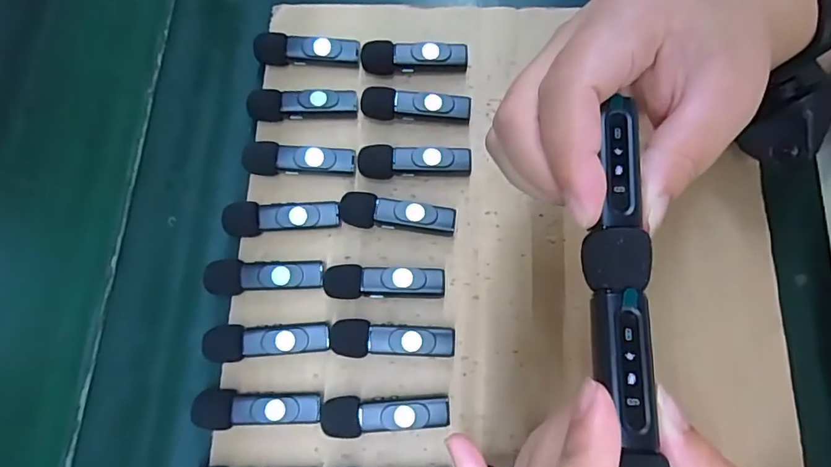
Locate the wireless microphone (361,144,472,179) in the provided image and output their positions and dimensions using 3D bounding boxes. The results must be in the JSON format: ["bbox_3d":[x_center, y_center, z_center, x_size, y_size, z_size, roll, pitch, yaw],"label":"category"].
[{"bbox_3d":[0.000,-0.041,0.285,0.064,0.017,0.018,0,75,2],"label":"wireless microphone"}]

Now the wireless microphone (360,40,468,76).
[{"bbox_3d":[-0.001,-0.109,0.303,0.064,0.016,0.016,-2,75,2],"label":"wireless microphone"}]

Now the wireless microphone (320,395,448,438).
[{"bbox_3d":[-0.015,0.093,0.250,0.064,0.016,0.019,0,75,2],"label":"wireless microphone"}]

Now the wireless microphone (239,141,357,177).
[{"bbox_3d":[-0.068,-0.043,0.287,0.063,0.017,0.017,1,75,2],"label":"wireless microphone"}]

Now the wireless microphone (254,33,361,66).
[{"bbox_3d":[-0.068,-0.114,0.305,0.063,0.015,0.015,1,75,2],"label":"wireless microphone"}]

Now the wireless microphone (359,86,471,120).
[{"bbox_3d":[0.000,-0.075,0.294,0.064,0.016,0.016,6,75,4],"label":"wireless microphone"}]

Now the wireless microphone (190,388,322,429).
[{"bbox_3d":[-0.080,0.091,0.254,0.063,0.017,0.019,2,75,3],"label":"wireless microphone"}]

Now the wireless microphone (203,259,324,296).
[{"bbox_3d":[-0.082,0.025,0.271,0.062,0.017,0.019,0,75,2],"label":"wireless microphone"}]

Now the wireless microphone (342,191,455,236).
[{"bbox_3d":[-0.010,-0.010,0.278,0.064,0.016,0.019,6,75,4],"label":"wireless microphone"}]

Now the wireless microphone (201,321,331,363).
[{"bbox_3d":[-0.078,0.058,0.262,0.065,0.018,0.019,-2,75,2],"label":"wireless microphone"}]

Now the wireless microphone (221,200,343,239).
[{"bbox_3d":[-0.075,-0.009,0.279,0.064,0.018,0.018,-5,75,1],"label":"wireless microphone"}]

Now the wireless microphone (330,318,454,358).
[{"bbox_3d":[-0.012,0.057,0.260,0.064,0.015,0.019,3,75,3],"label":"wireless microphone"}]

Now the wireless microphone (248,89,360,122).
[{"bbox_3d":[-0.068,-0.078,0.296,0.063,0.014,0.017,-4,75,1],"label":"wireless microphone"}]

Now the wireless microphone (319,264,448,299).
[{"bbox_3d":[-0.017,0.027,0.267,0.065,0.017,0.018,3,75,3],"label":"wireless microphone"}]

